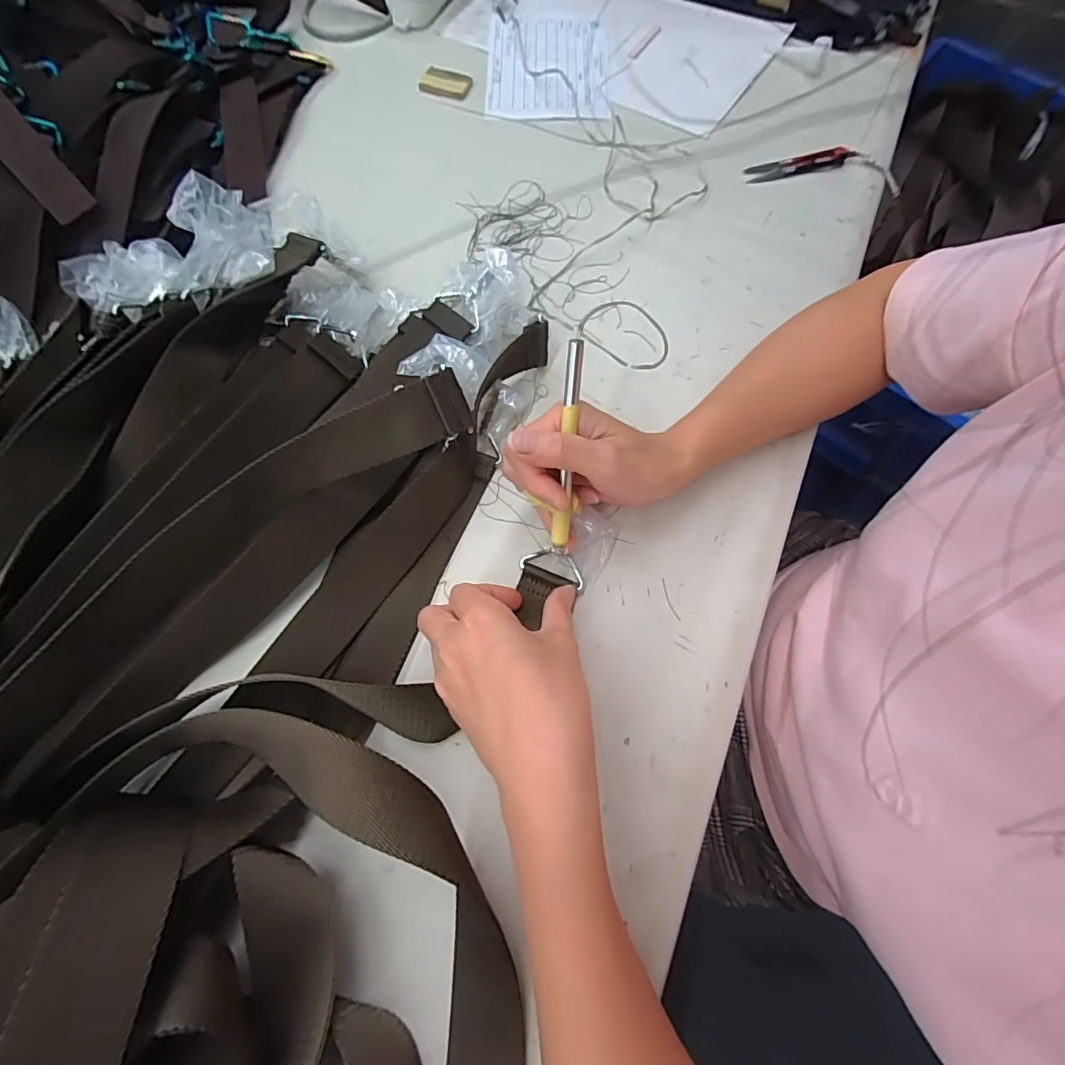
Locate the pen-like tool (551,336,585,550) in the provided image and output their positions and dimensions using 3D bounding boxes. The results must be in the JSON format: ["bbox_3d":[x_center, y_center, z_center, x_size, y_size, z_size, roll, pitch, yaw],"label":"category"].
[{"bbox_3d":[0.023,-0.051,0.302,0.015,0.011,0.122,4,108,-1],"label":"pen-like tool"}]

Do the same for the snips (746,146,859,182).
[{"bbox_3d":[0.275,-0.379,0.512,0.113,0.011,0.021,-13,71,-7],"label":"snips"}]

